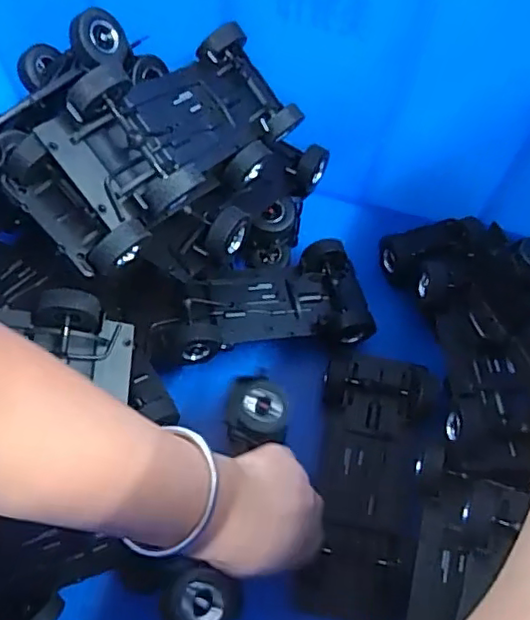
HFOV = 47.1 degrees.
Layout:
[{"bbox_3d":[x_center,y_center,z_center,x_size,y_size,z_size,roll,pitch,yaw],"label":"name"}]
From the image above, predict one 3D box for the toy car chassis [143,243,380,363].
[{"bbox_3d":[-0.005,-0.006,0.487,0.179,0.047,0.087,-11,66,-5],"label":"toy car chassis"}]

